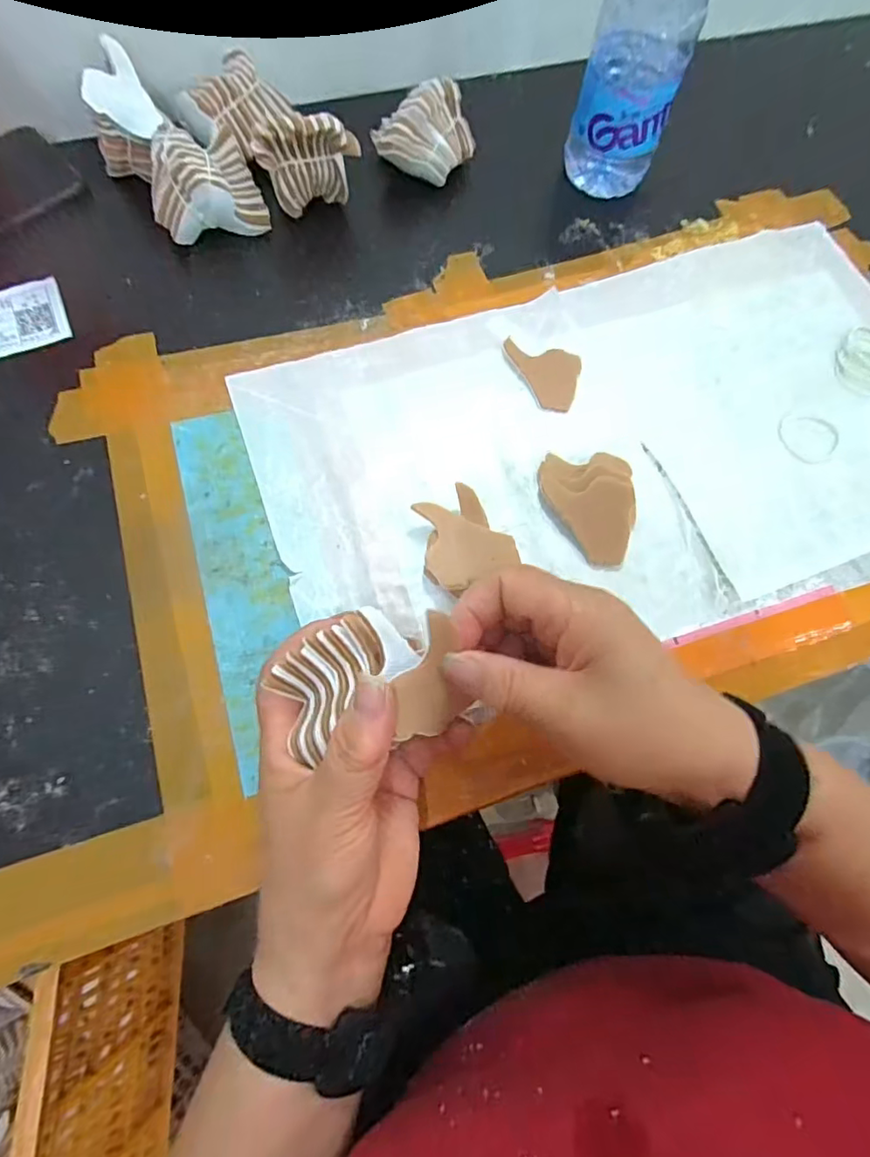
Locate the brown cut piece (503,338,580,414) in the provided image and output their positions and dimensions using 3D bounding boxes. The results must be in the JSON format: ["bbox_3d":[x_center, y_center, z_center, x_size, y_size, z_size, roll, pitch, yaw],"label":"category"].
[{"bbox_3d":[0.076,-0.146,0.408,0.054,0.004,0.056,9,71,1],"label":"brown cut piece"}]

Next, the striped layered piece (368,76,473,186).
[{"bbox_3d":[-0.007,-0.358,0.462,0.079,0.055,0.064,3,71,-2],"label":"striped layered piece"}]

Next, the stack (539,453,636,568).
[{"bbox_3d":[0.098,-0.049,0.364,0.058,0.018,0.077,6,71,-1],"label":"stack"}]

